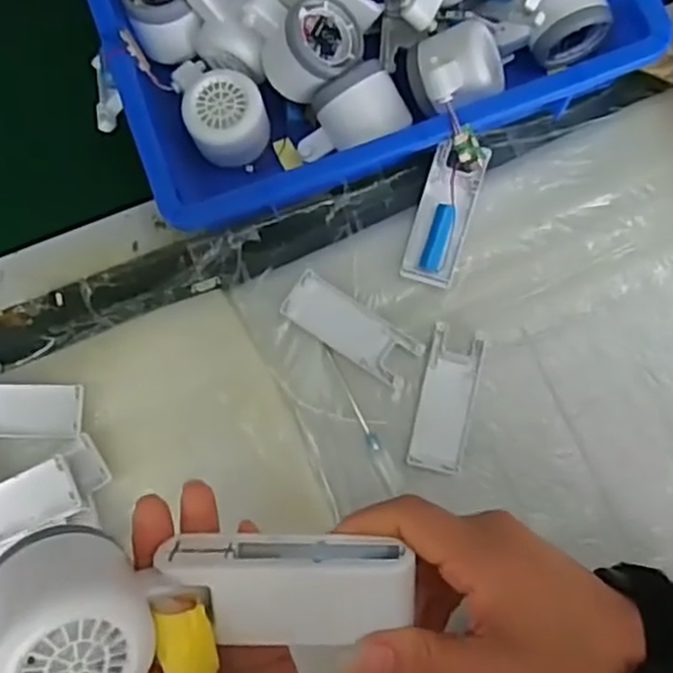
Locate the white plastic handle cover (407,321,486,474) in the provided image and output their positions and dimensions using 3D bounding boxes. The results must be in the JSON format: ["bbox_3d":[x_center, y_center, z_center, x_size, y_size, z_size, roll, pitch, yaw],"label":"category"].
[{"bbox_3d":[0.081,0.046,0.509,0.040,0.005,0.103,12,83,5],"label":"white plastic handle cover"}]

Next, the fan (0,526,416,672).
[{"bbox_3d":[-0.050,0.108,0.274,0.156,0.040,0.065,-2,82,-12],"label":"fan"}]

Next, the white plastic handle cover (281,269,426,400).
[{"bbox_3d":[0.012,-0.005,0.521,0.106,0.010,0.040,35,85,7],"label":"white plastic handle cover"}]

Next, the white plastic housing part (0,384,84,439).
[{"bbox_3d":[-0.237,0.055,0.516,0.105,0.020,0.039,1,82,3],"label":"white plastic housing part"}]

